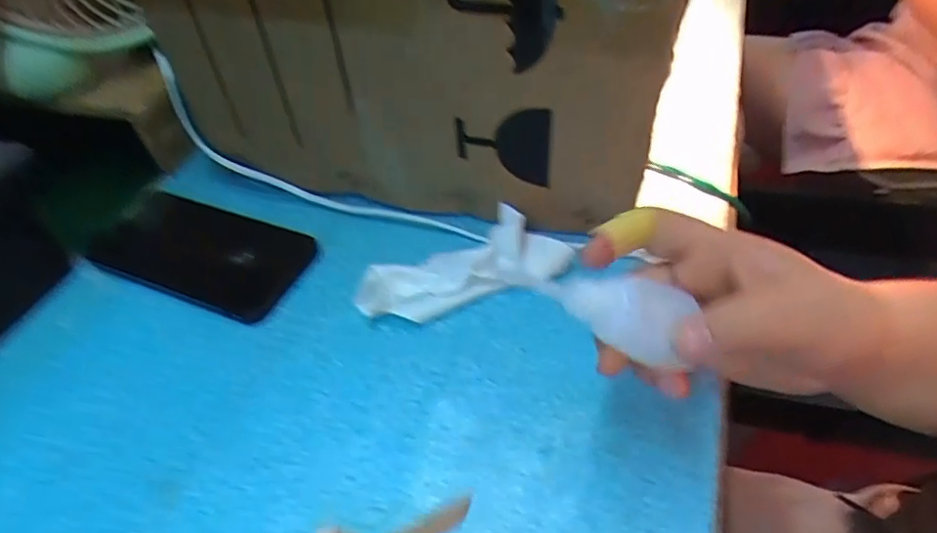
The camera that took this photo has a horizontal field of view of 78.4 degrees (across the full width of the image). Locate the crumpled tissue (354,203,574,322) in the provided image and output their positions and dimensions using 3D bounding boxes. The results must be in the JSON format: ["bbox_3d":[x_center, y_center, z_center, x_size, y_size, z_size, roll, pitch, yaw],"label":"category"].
[{"bbox_3d":[-0.004,0.000,0.353,0.129,0.037,0.047,-18,47,-12],"label":"crumpled tissue"}]

